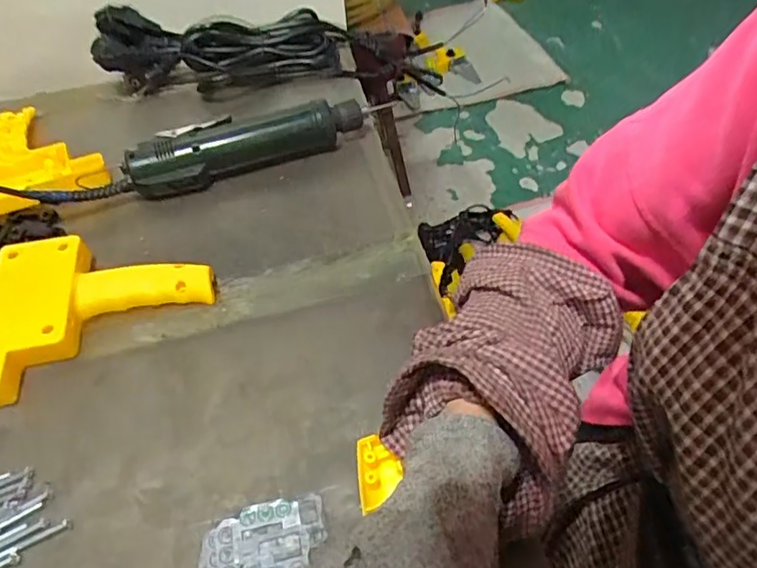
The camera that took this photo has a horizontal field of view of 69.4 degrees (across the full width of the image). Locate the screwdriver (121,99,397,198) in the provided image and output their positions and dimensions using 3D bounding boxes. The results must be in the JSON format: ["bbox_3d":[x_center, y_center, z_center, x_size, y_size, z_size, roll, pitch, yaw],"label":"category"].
[{"bbox_3d":[-0.115,-0.127,0.502,0.222,0.045,0.047,-16,52,-9],"label":"screwdriver"}]

